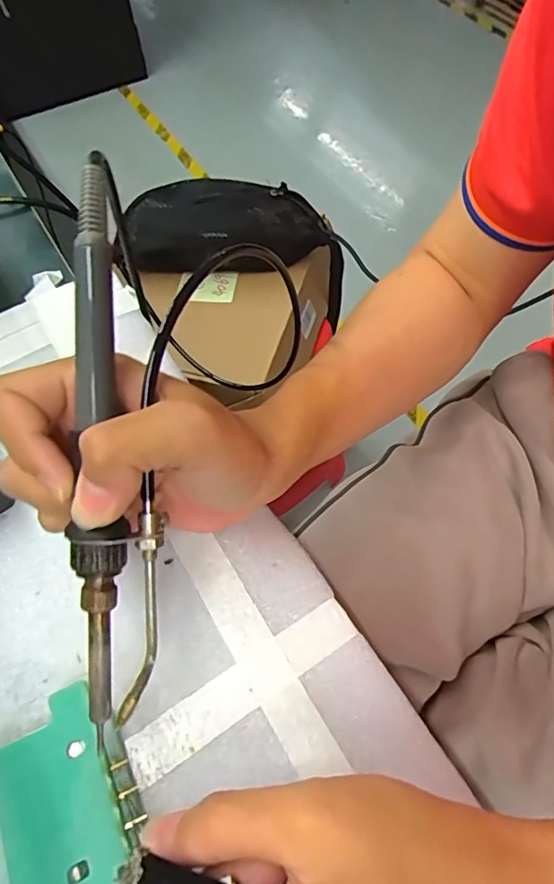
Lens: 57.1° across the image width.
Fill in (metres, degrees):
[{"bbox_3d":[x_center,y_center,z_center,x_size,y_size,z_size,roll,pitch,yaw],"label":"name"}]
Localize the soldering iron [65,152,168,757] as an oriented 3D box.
[{"bbox_3d":[-0.061,0.004,0.187,0.030,0.018,0.207,-4,90,-3],"label":"soldering iron"}]

